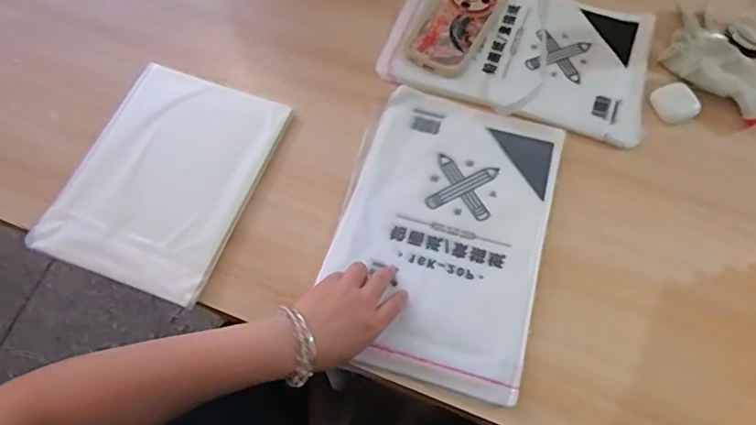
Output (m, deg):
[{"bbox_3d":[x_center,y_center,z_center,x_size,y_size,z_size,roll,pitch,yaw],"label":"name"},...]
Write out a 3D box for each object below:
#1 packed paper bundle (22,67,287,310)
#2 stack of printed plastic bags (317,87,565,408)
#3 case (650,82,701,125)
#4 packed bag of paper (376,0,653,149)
[{"bbox_3d":[-0.240,-0.044,0.614,0.196,0.027,0.267,18,65,8],"label":"packed paper bundle"},{"bbox_3d":[0.068,0.017,0.575,0.211,0.017,0.328,15,65,6],"label":"stack of printed plastic bags"},{"bbox_3d":[0.370,-0.136,0.664,0.046,0.020,0.049,-21,66,-11],"label":"case"},{"bbox_3d":[0.182,-0.212,0.699,0.331,0.026,0.221,16,65,7],"label":"packed bag of paper"}]

